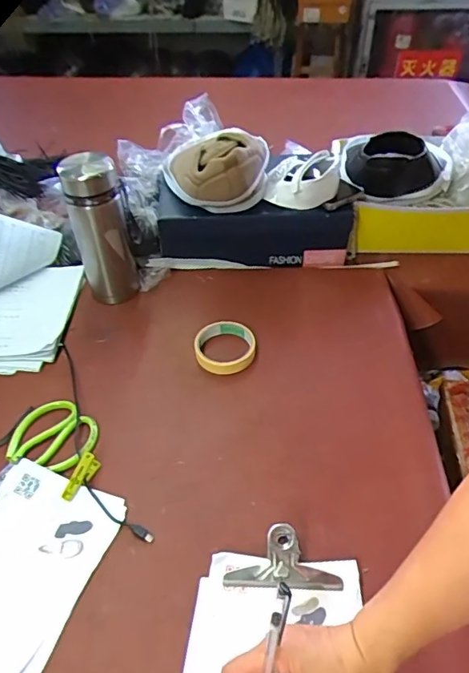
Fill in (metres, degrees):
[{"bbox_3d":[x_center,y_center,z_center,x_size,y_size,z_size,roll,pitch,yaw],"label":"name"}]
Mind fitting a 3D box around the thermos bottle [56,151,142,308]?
[{"bbox_3d":[-0.207,-0.160,0.795,0.085,0.240,0.074,-14,46,-10],"label":"thermos bottle"}]

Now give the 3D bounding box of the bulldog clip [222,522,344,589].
[{"bbox_3d":[0.050,0.227,0.519,0.119,0.036,0.054,1,45,4],"label":"bulldog clip"}]

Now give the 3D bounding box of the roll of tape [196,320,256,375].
[{"bbox_3d":[-0.014,0.015,0.745,0.087,0.017,0.087,-11,46,-7],"label":"roll of tape"}]

